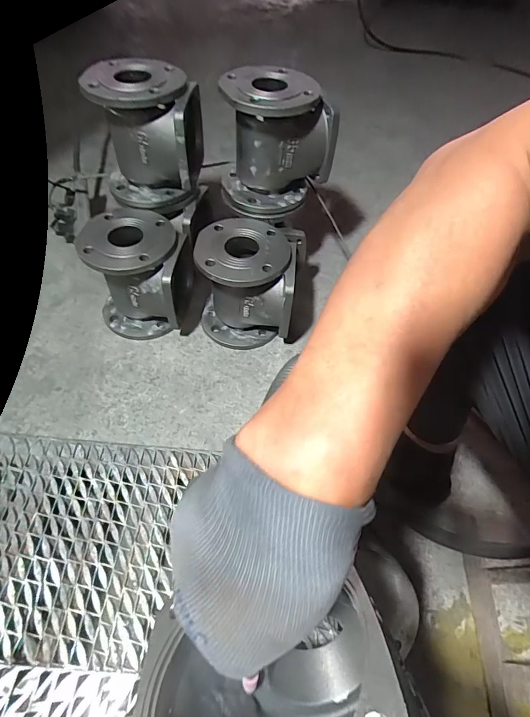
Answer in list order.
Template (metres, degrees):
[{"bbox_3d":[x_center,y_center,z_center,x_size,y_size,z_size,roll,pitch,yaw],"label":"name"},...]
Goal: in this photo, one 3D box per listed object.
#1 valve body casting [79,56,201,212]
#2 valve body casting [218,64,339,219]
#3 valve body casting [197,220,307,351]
[{"bbox_3d":[-0.214,-0.409,0.747,0.168,0.211,0.143,7,53,1],"label":"valve body casting"},{"bbox_3d":[0.018,-0.397,0.746,0.179,0.221,0.146,-23,59,-20],"label":"valve body casting"},{"bbox_3d":[-0.027,-0.158,0.823,0.202,0.209,0.193,6,53,0],"label":"valve body casting"}]

